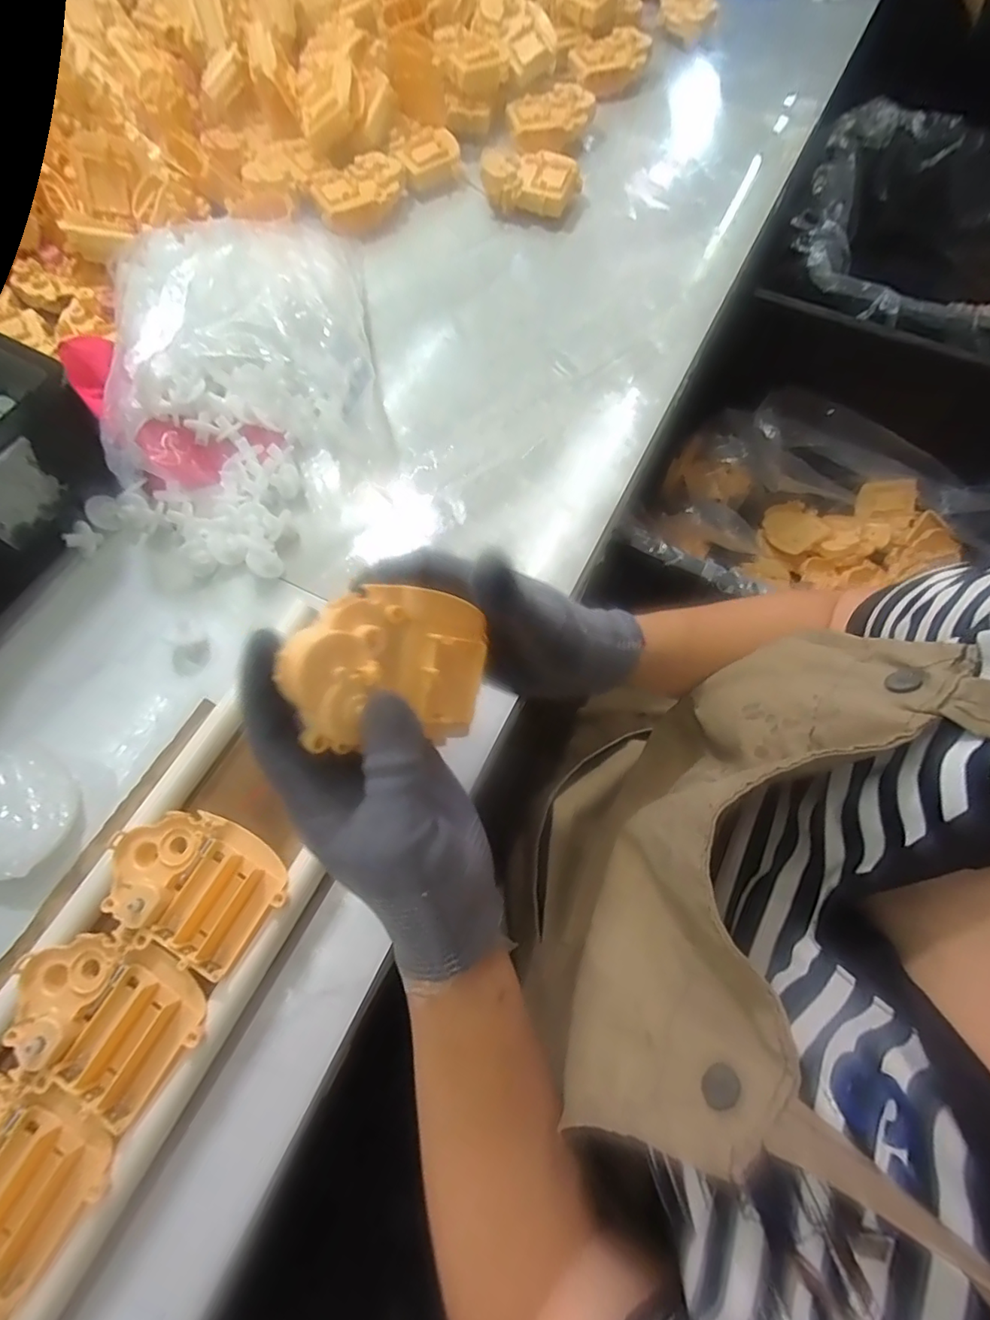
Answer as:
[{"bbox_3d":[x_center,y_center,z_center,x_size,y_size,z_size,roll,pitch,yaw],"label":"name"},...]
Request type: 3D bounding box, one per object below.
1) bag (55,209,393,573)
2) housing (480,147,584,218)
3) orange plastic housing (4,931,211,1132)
[{"bbox_3d":[-0.221,-0.244,0.445,0.243,0.093,0.352,-7,69,-3],"label":"bag"},{"bbox_3d":[0.033,-0.511,0.580,0.102,0.038,0.068,22,70,8],"label":"housing"},{"bbox_3d":[-0.211,0.188,0.285,0.102,0.015,0.072,21,70,8],"label":"orange plastic housing"}]

